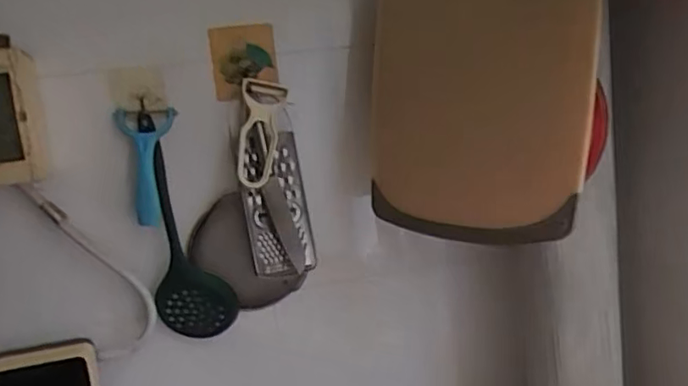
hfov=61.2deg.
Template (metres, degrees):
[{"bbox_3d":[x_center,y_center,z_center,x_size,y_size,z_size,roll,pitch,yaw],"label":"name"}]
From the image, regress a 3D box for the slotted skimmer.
[{"bbox_3d":[-0.187,0.044,0.689,0.090,0.265,0.031,-8,10,-6],"label":"slotted skimmer"}]

